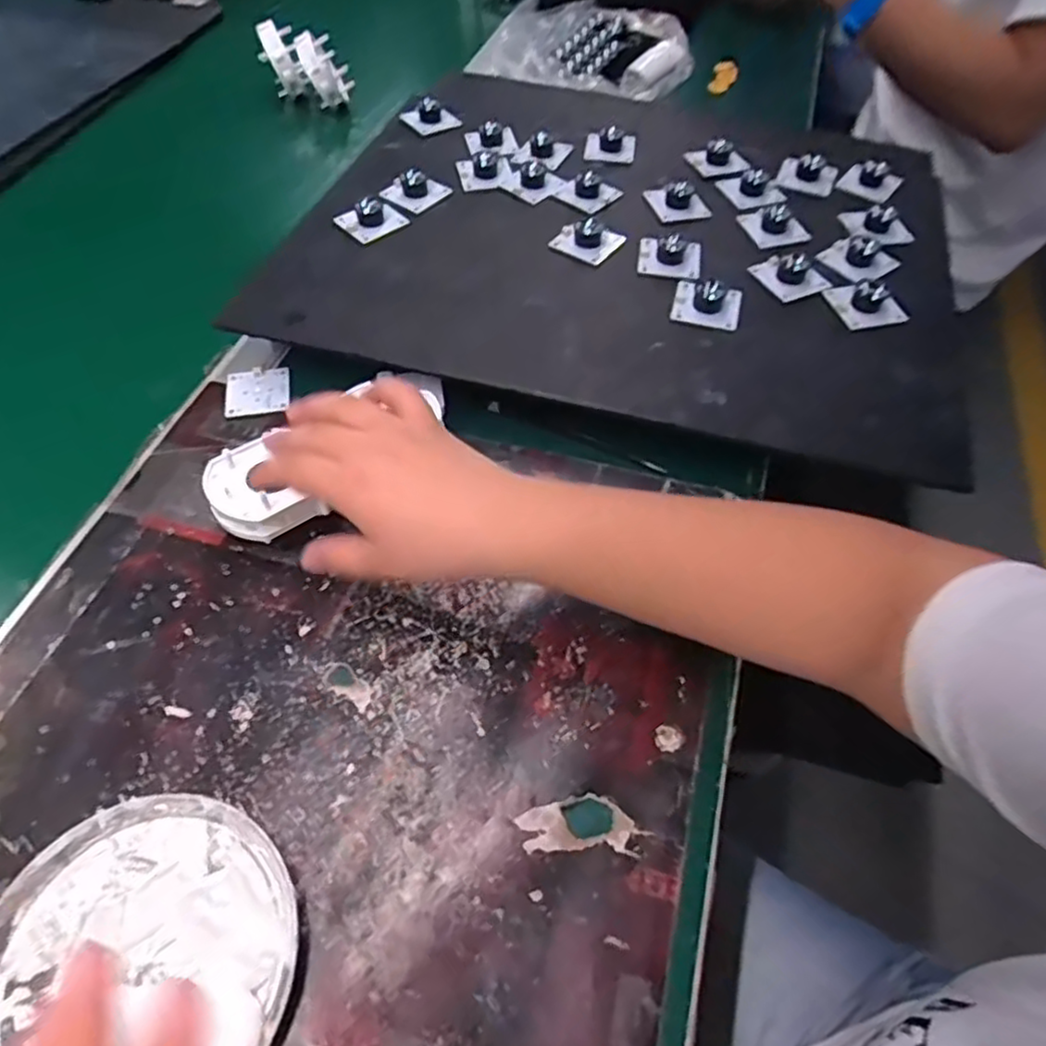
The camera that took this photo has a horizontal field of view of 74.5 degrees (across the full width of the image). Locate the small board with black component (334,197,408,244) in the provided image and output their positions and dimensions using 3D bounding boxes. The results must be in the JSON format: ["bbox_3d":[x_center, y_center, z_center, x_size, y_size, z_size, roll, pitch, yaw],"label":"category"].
[{"bbox_3d":[-0.117,-0.238,0.532,0.043,0.015,0.040,-37,62,-23],"label":"small board with black component"}]

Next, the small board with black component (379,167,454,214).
[{"bbox_3d":[-0.086,-0.275,0.557,0.039,0.018,0.045,32,60,21],"label":"small board with black component"}]

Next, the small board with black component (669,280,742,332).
[{"bbox_3d":[0.128,-0.155,0.477,0.046,0.018,0.040,13,55,9],"label":"small board with black component"}]

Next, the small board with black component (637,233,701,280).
[{"bbox_3d":[0.108,-0.199,0.504,0.044,0.017,0.039,8,55,5],"label":"small board with black component"}]

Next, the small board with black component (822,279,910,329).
[{"bbox_3d":[0.239,-0.155,0.473,0.042,0.018,0.038,-7,55,-6],"label":"small board with black component"}]

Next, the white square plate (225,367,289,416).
[{"bbox_3d":[-0.185,-0.092,0.479,0.043,0.004,0.043,-8,55,-6],"label":"white square plate"}]

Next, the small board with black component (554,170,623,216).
[{"bbox_3d":[0.054,-0.273,0.556,0.040,0.018,0.041,-36,62,-23],"label":"small board with black component"}]

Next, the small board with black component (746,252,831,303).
[{"bbox_3d":[0.193,-0.181,0.493,0.036,0.018,0.042,-19,57,-13],"label":"small board with black component"}]

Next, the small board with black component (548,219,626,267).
[{"bbox_3d":[0.049,-0.218,0.518,0.046,0.017,0.040,35,61,22],"label":"small board with black component"}]

